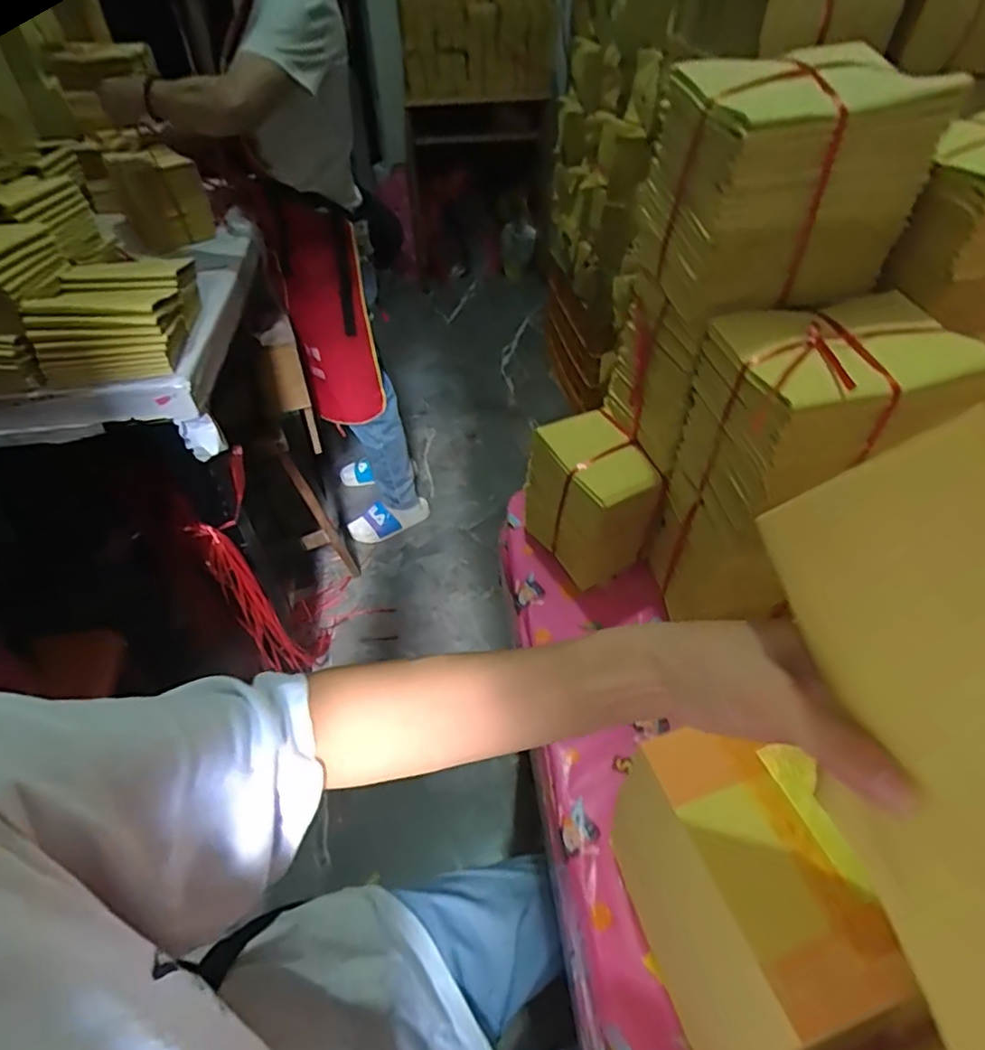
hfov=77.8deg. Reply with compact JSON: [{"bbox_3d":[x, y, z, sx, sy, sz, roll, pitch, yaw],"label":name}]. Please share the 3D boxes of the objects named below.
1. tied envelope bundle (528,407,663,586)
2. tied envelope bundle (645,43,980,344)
[{"bbox_3d":[0.108,-0.024,0.664,0.099,0.148,0.123,-18,47,-15],"label":"tied envelope bundle"},{"bbox_3d":[0.215,-0.257,0.469,0.160,0.143,0.120,-15,47,-13],"label":"tied envelope bundle"}]

